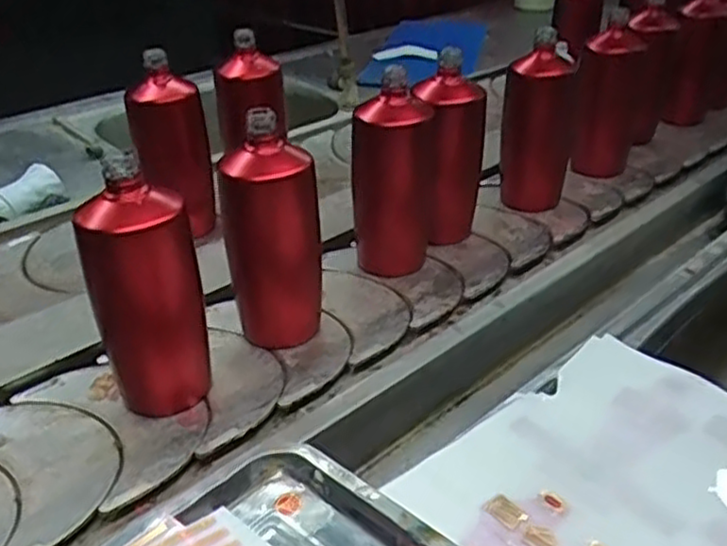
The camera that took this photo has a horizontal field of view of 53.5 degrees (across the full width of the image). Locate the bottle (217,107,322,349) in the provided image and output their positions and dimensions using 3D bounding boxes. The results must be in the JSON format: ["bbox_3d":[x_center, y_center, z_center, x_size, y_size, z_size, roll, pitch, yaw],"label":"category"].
[{"bbox_3d":[-0.079,-0.034,0.643,0.060,0.196,0.068,23,40,32],"label":"bottle"}]

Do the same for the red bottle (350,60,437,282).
[{"bbox_3d":[0.031,-0.106,0.747,0.078,0.205,0.084,2,33,5],"label":"red bottle"}]

